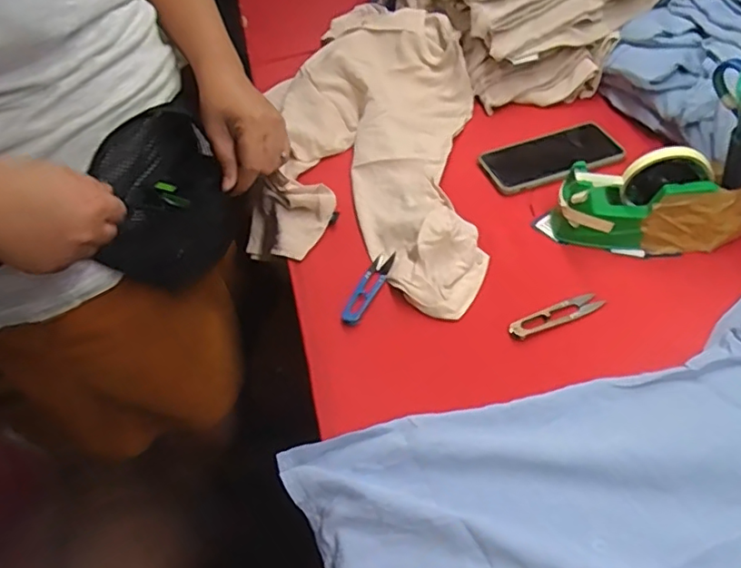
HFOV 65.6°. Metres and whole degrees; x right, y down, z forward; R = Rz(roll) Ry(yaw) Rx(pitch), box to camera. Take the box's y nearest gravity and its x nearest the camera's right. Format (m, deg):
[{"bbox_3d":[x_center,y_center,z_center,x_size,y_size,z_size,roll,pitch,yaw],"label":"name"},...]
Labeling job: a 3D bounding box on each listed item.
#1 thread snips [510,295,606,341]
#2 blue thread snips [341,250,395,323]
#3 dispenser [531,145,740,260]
[{"bbox_3d":[0.182,0.031,0.563,0.099,0.009,0.023,-19,51,-14],"label":"thread snips"},{"bbox_3d":[-0.001,0.002,0.606,0.024,0.004,0.098,19,52,18],"label":"blue thread snips"},{"bbox_3d":[0.289,-0.083,0.587,0.203,0.102,0.058,12,50,12],"label":"dispenser"}]

